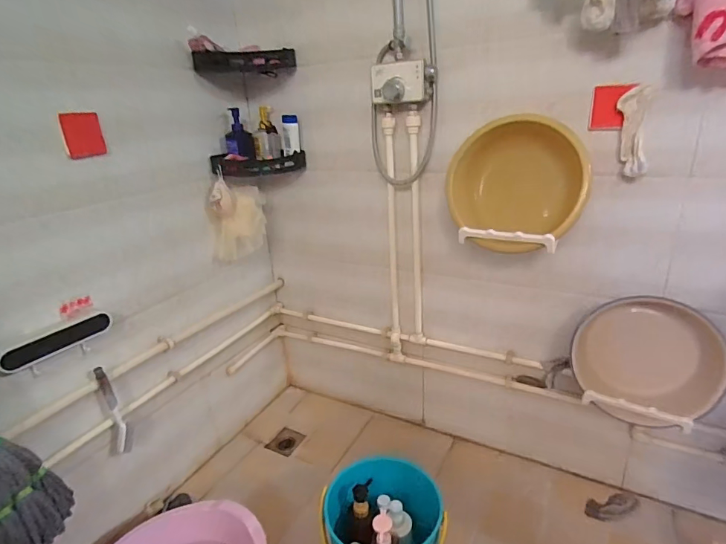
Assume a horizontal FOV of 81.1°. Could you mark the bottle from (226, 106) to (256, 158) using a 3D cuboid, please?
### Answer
[{"bbox_3d":[-0.380,-0.421,1.293,0.085,0.136,0.051,-9,22,-14],"label":"bottle"}]

